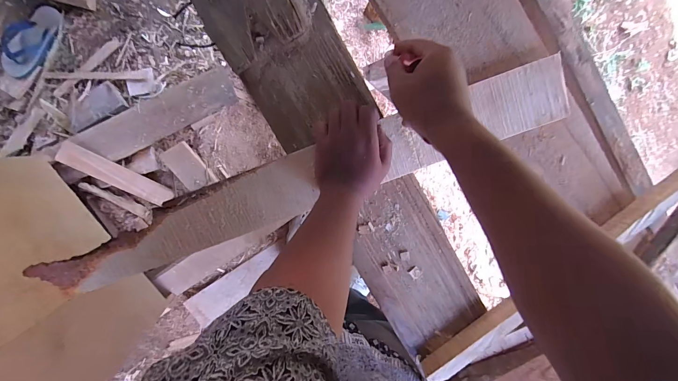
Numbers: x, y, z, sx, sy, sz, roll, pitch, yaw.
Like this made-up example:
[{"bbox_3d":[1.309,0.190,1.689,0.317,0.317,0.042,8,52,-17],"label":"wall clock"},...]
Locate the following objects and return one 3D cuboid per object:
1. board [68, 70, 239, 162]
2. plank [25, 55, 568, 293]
[{"bbox_3d":[-0.601,-0.243,1.053,0.523,0.040,0.131,-26,98,0],"label":"board"},{"bbox_3d":[-0.061,-0.006,0.480,0.823,0.010,0.088,-21,98,2],"label":"plank"}]

